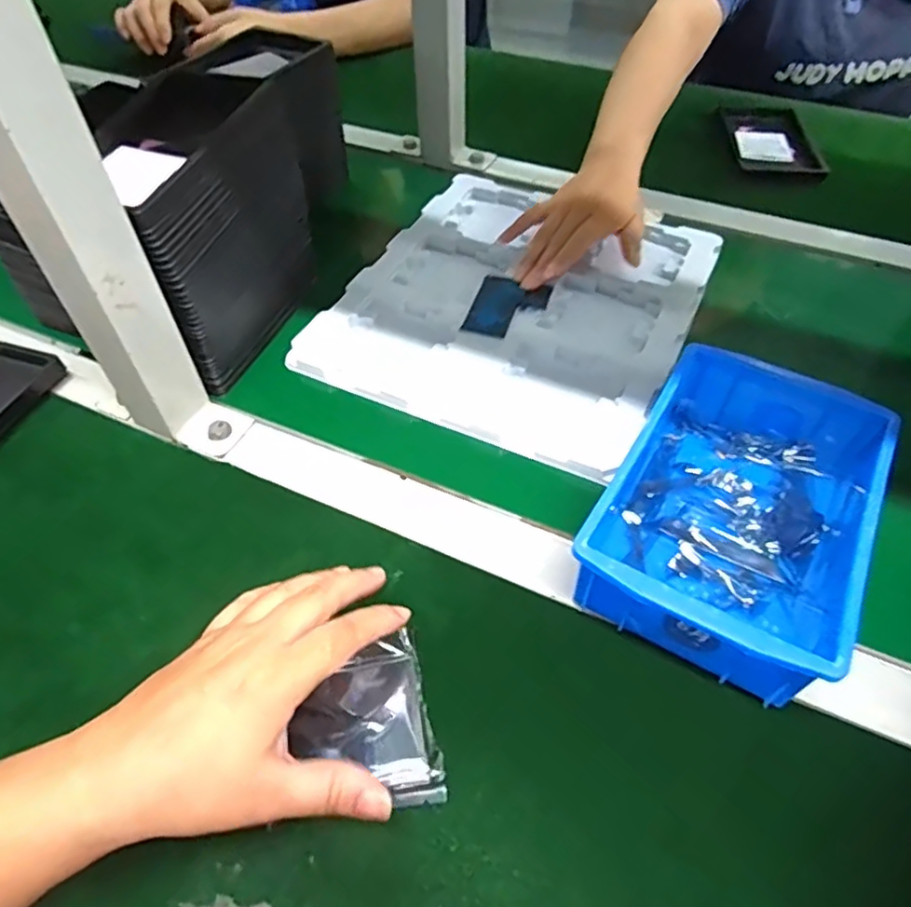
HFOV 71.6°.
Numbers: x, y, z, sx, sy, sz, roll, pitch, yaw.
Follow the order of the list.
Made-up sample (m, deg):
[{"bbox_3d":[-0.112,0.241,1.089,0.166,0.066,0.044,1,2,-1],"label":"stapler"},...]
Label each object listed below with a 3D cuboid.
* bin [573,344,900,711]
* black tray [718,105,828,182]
[{"bbox_3d":[0.164,0.032,0.374,0.126,0.065,0.197,26,55,20],"label":"bin"},{"bbox_3d":[0.366,-0.366,0.735,0.094,0.010,0.176,3,51,3],"label":"black tray"}]

